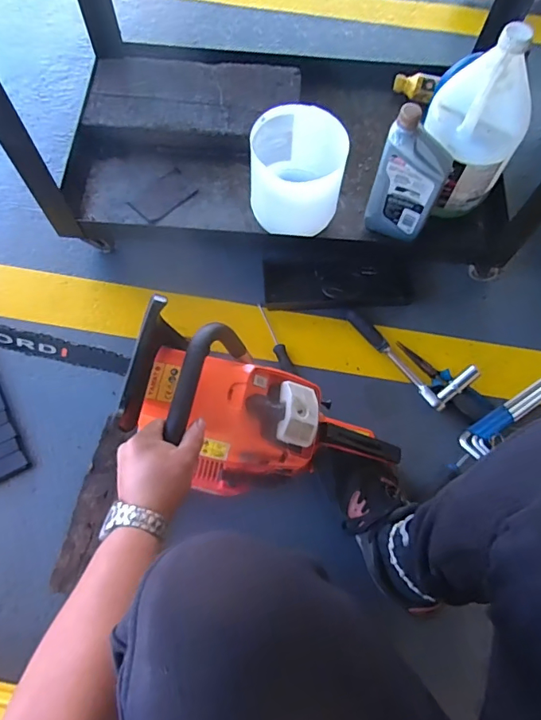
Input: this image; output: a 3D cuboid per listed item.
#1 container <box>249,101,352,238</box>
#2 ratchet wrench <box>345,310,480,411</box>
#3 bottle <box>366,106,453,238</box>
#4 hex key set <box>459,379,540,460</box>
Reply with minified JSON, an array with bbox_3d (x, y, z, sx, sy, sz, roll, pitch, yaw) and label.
[{"bbox_3d":[0.043,-0.312,0.805,0.152,0.155,0.150,0,69,-1],"label":"container"},{"bbox_3d":[0.232,-0.015,0.824,0.239,0.063,0.082,39,74,11],"label":"ratchet wrench"},{"bbox_3d":[0.225,-0.290,0.775,0.114,0.234,0.059,23,71,8],"label":"bottle"},{"bbox_3d":[0.409,0.091,0.801,0.223,0.036,0.045,-35,75,-13],"label":"hex key set"}]

